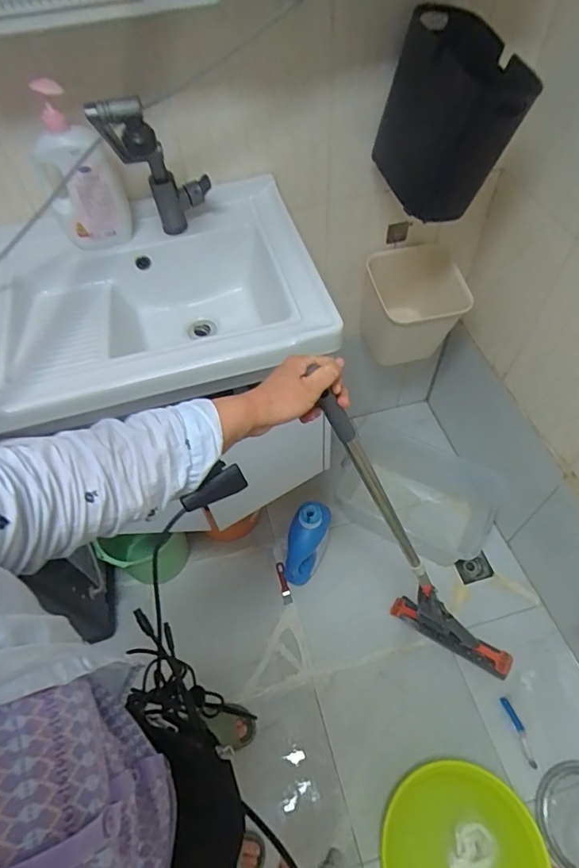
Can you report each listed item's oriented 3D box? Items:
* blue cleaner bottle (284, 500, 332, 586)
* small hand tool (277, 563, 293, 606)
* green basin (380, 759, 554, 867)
[{"bbox_3d":[0.045,0.345,1.425,0.092,0.334,0.085,20,33,16],"label":"blue cleaner bottle"},{"bbox_3d":[-0.020,0.480,1.533,0.031,0.013,0.134,-14,56,-7],"label":"small hand tool"},{"bbox_3d":[0.394,0.975,1.098,0.342,0.144,0.343,-1,56,2],"label":"green basin"}]

